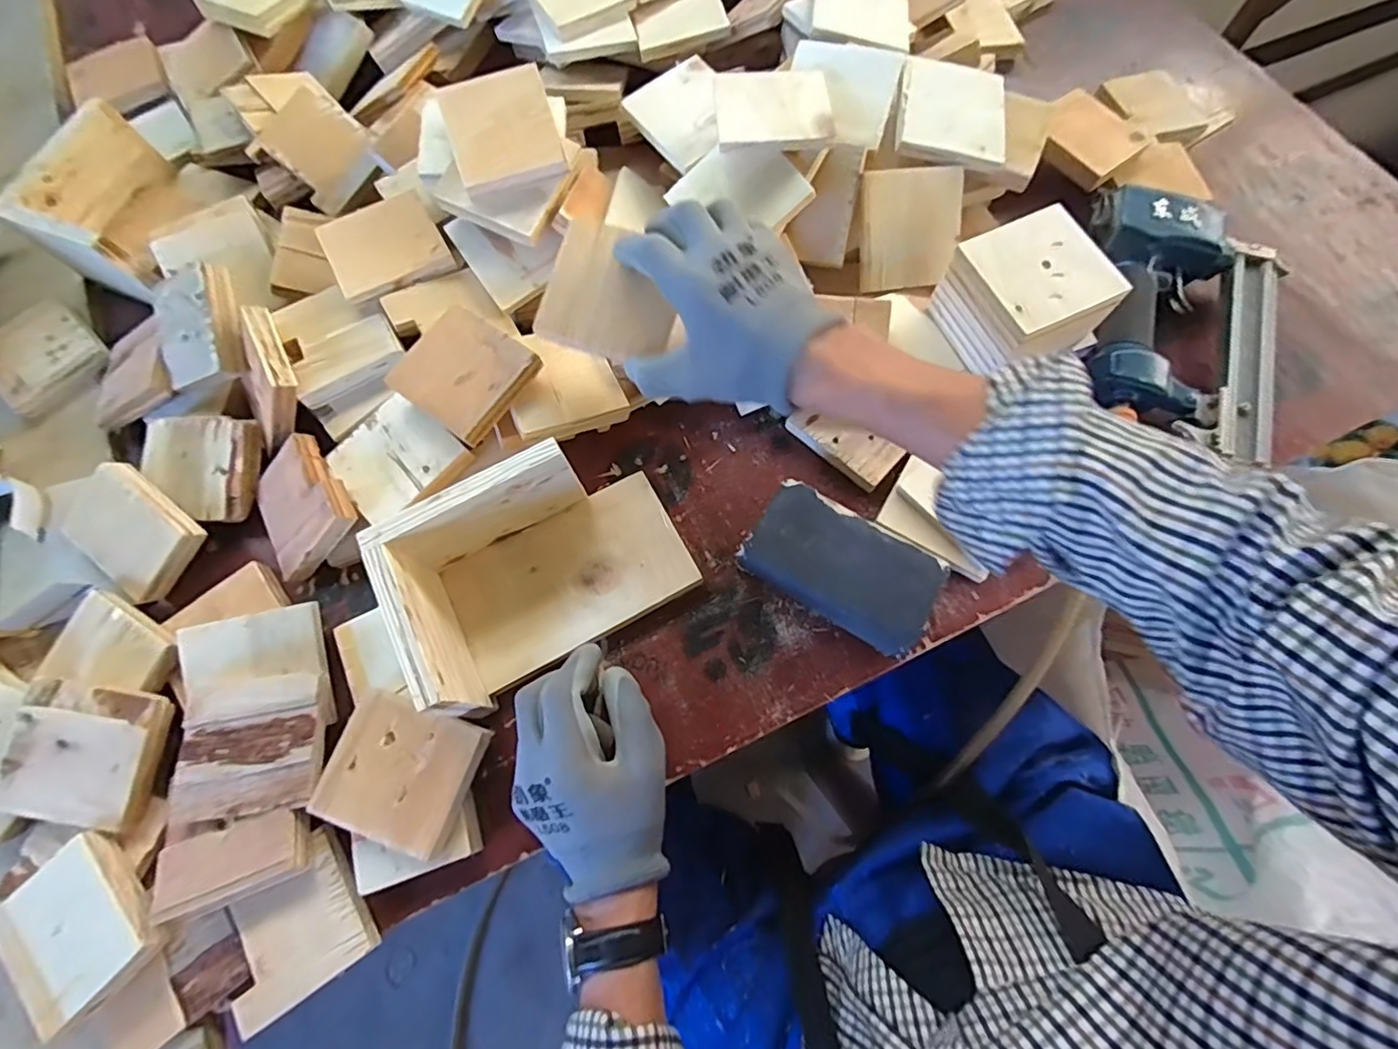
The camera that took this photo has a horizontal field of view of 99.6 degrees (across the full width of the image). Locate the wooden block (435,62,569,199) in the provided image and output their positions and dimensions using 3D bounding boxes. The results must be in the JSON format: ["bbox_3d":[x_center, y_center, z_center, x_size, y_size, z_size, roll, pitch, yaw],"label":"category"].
[{"bbox_3d":[-0.156,-0.314,0.470,0.083,0.013,0.092,-19,89,-9],"label":"wooden block"}]

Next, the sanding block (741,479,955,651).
[{"bbox_3d":[0.106,0.032,0.443,0.136,0.042,0.080,29,73,10],"label":"sanding block"}]

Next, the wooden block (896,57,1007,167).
[{"bbox_3d":[0.212,-0.346,0.495,0.089,0.010,0.088,10,81,-3],"label":"wooden block"}]

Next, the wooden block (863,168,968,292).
[{"bbox_3d":[0.181,-0.249,0.500,0.089,0.088,0.010,-10,26,-10],"label":"wooden block"}]

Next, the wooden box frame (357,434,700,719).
[{"bbox_3d":[-0.110,0.027,0.422,0.191,0.088,0.123,-28,73,-10],"label":"wooden box frame"}]

